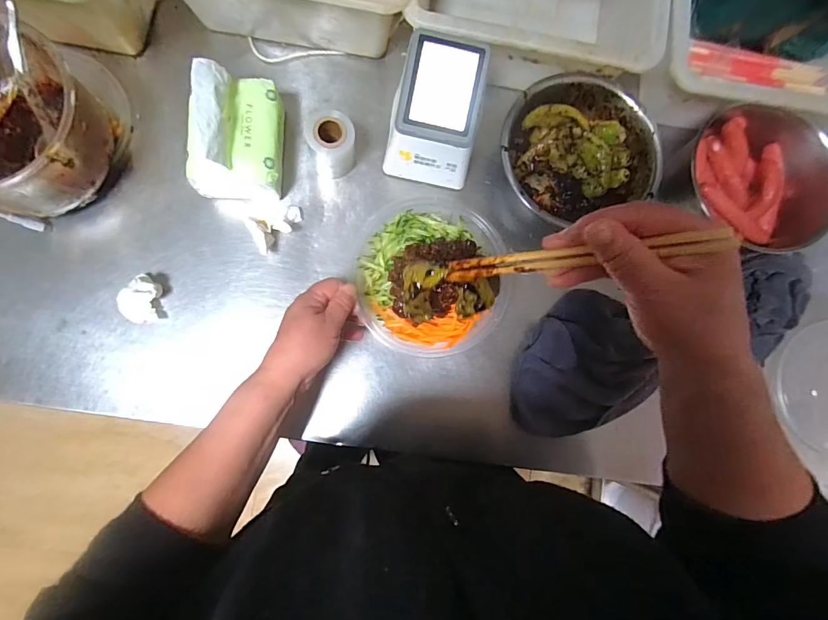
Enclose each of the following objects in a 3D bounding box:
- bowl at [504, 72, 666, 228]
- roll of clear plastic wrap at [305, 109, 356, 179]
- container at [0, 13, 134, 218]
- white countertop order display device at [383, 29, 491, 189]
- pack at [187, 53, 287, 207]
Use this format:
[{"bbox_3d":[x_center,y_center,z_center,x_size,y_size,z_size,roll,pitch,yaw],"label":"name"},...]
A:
[{"bbox_3d":[0.187,-0.183,0.504,0.179,0.072,0.170,-10,85,-6],"label":"bowl"},{"bbox_3d":[-0.091,-0.181,0.475,0.050,0.077,0.053,-10,85,-6],"label":"roll of clear plastic wrap"},{"bbox_3d":[-0.412,-0.196,0.430,0.170,0.099,0.196,15,83,-3],"label":"container"},{"bbox_3d":[0.026,-0.218,0.469,0.099,0.103,0.122,11,83,-4],"label":"white countertop order display device"},{"bbox_3d":[-0.191,-0.185,0.448,0.089,0.104,0.124,3,84,-5],"label":"pack"}]

